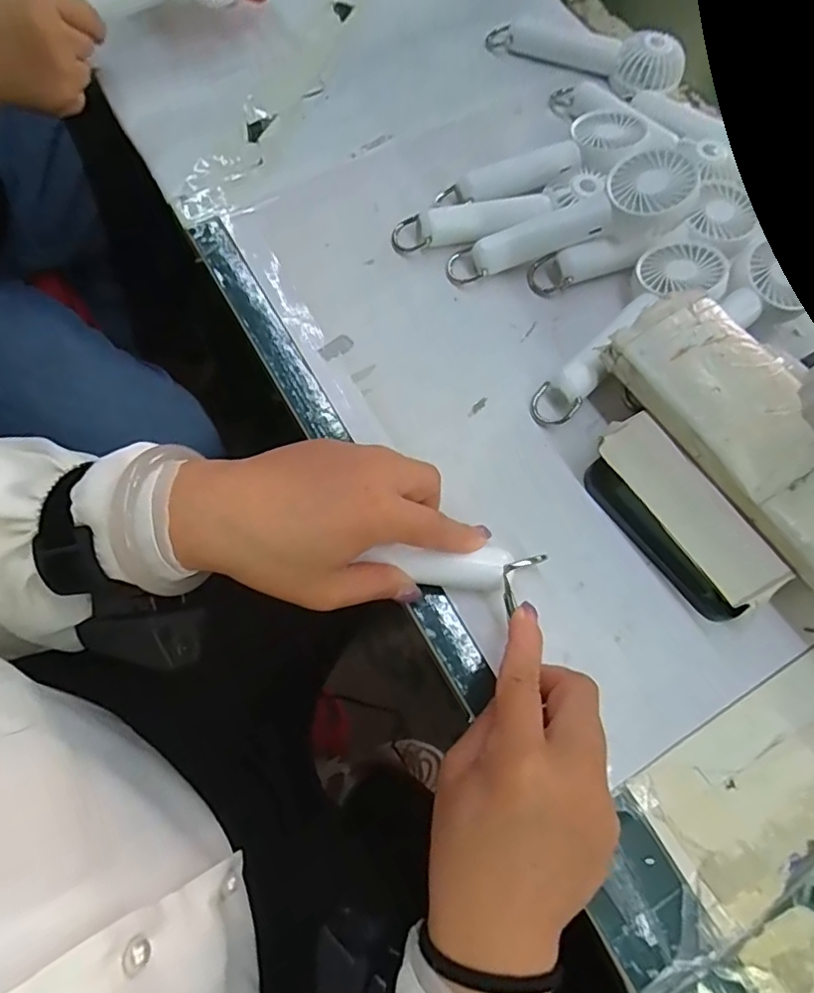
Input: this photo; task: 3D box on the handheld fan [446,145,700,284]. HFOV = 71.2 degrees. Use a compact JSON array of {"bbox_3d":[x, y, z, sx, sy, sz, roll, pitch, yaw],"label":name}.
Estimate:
[{"bbox_3d":[0.109,-0.186,0.392,0.164,0.028,0.048,-17,69,14],"label":"handheld fan"}]

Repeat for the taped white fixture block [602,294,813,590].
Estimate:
[{"bbox_3d":[0.207,-0.026,0.316,0.074,0.021,0.210,-32,74,-16],"label":"taped white fixture block"}]

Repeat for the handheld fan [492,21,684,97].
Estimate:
[{"bbox_3d":[0.150,-0.379,0.484,0.162,0.034,0.048,25,70,8],"label":"handheld fan"}]

